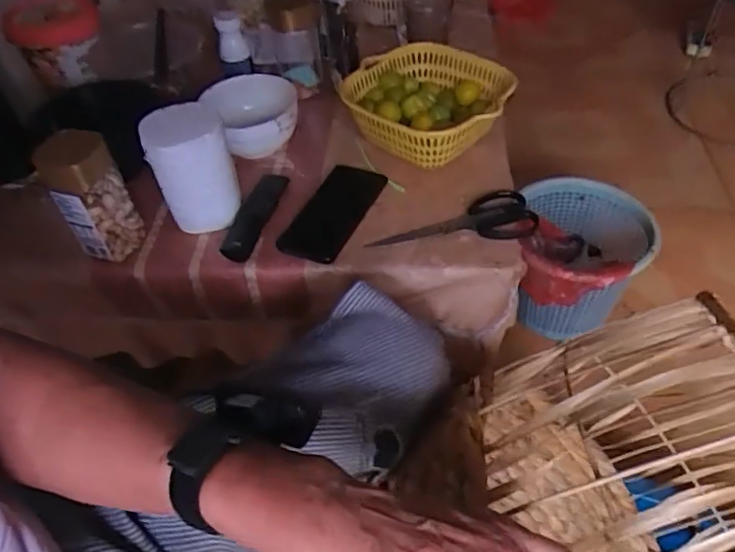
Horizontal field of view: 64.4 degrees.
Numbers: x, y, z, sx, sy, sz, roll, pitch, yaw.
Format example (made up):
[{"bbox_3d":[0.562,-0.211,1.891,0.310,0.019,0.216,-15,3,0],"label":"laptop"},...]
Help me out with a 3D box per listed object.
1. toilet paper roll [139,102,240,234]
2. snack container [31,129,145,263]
[{"bbox_3d":[-0.208,-0.128,0.705,0.089,0.131,0.082,-18,49,-10],"label":"toilet paper roll"},{"bbox_3d":[-0.308,-0.086,0.658,0.073,0.136,0.066,-30,52,-20],"label":"snack container"}]

